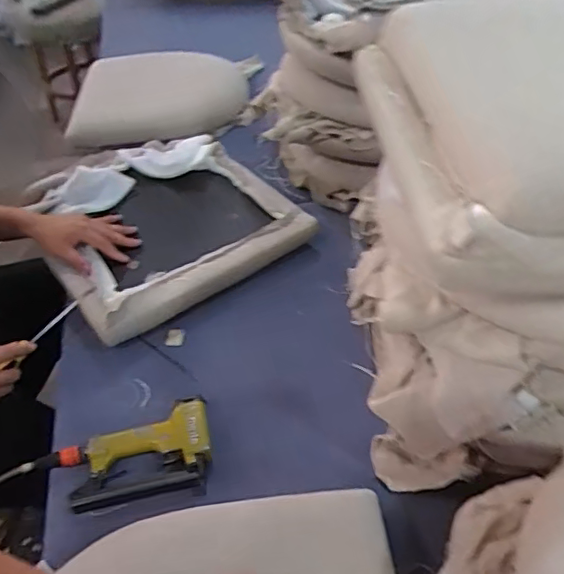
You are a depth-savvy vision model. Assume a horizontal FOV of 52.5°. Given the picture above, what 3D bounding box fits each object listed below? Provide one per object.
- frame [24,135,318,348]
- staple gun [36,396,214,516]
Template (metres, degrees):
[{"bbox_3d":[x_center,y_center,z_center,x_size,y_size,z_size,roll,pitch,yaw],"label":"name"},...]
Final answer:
[{"bbox_3d":[-0.257,-0.148,1.166,0.464,0.074,0.478,-27,50,-24],"label":"frame"},{"bbox_3d":[-0.223,0.253,0.819,0.248,0.057,0.131,-10,46,-9],"label":"staple gun"}]

